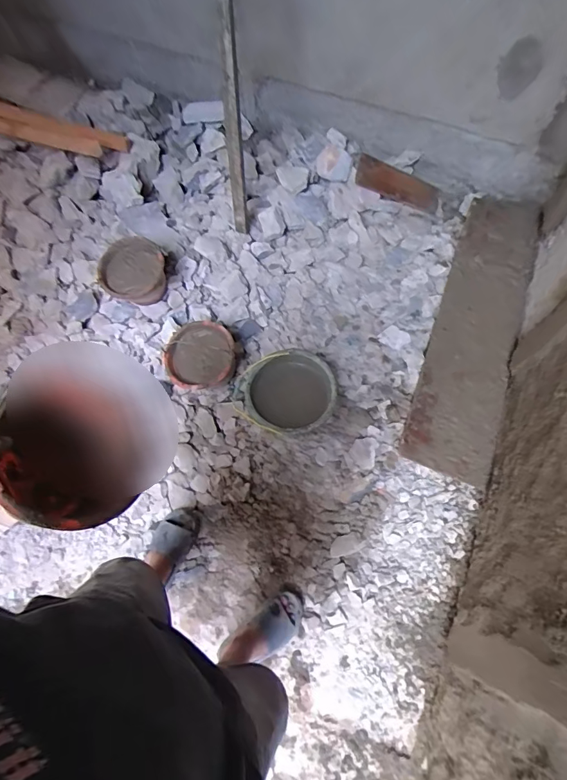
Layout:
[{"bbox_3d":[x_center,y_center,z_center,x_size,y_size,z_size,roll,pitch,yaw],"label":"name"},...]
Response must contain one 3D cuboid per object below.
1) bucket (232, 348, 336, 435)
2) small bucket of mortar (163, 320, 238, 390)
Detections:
[{"bbox_3d":[0.005,0.030,1.424,0.310,0.254,0.273,-14,69,-2],"label":"bucket"},{"bbox_3d":[-0.281,-0.100,1.514,0.234,0.196,0.218,-1,70,3],"label":"small bucket of mortar"}]

